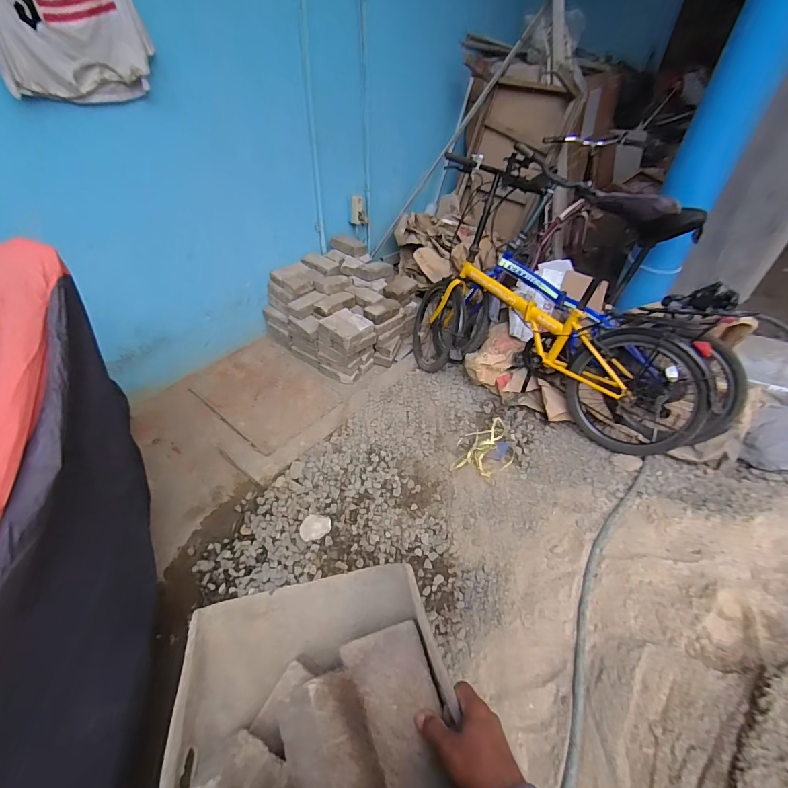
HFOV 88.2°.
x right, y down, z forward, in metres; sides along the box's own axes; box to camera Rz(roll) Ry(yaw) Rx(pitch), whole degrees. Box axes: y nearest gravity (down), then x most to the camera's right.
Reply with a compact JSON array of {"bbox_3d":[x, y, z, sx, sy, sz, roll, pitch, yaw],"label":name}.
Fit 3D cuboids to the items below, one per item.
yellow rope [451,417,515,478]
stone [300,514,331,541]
[{"bbox_3d":[0.394,0.200,1.710,0.241,0.110,0.257,11,45,10],"label":"yellow rope"},{"bbox_3d":[-0.299,0.514,1.548,0.116,0.049,0.087,2,44,0],"label":"stone"}]

